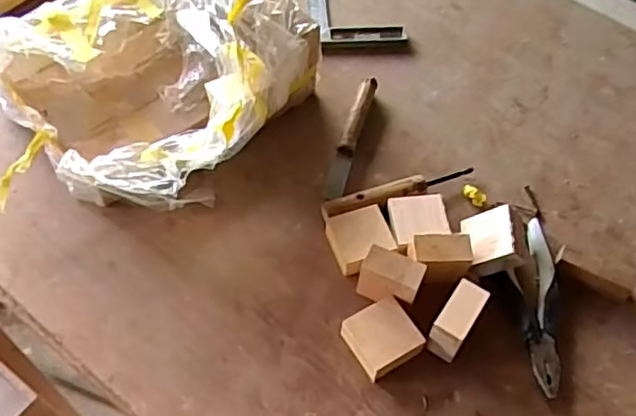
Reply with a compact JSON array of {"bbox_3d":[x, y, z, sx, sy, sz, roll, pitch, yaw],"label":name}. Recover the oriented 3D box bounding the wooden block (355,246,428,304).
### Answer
[{"bbox_3d":[0.074,0.067,0.644,0.059,0.035,0.034,20,60,10],"label":"wooden block"}]

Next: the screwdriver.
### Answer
[{"bbox_3d":[0.095,-0.018,0.745,0.188,0.023,0.028,-14,60,-10],"label":"screwdriver"}]

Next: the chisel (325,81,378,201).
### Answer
[{"bbox_3d":[0.040,-0.086,0.791,0.022,0.024,0.178,15,59,7],"label":"chisel"}]

